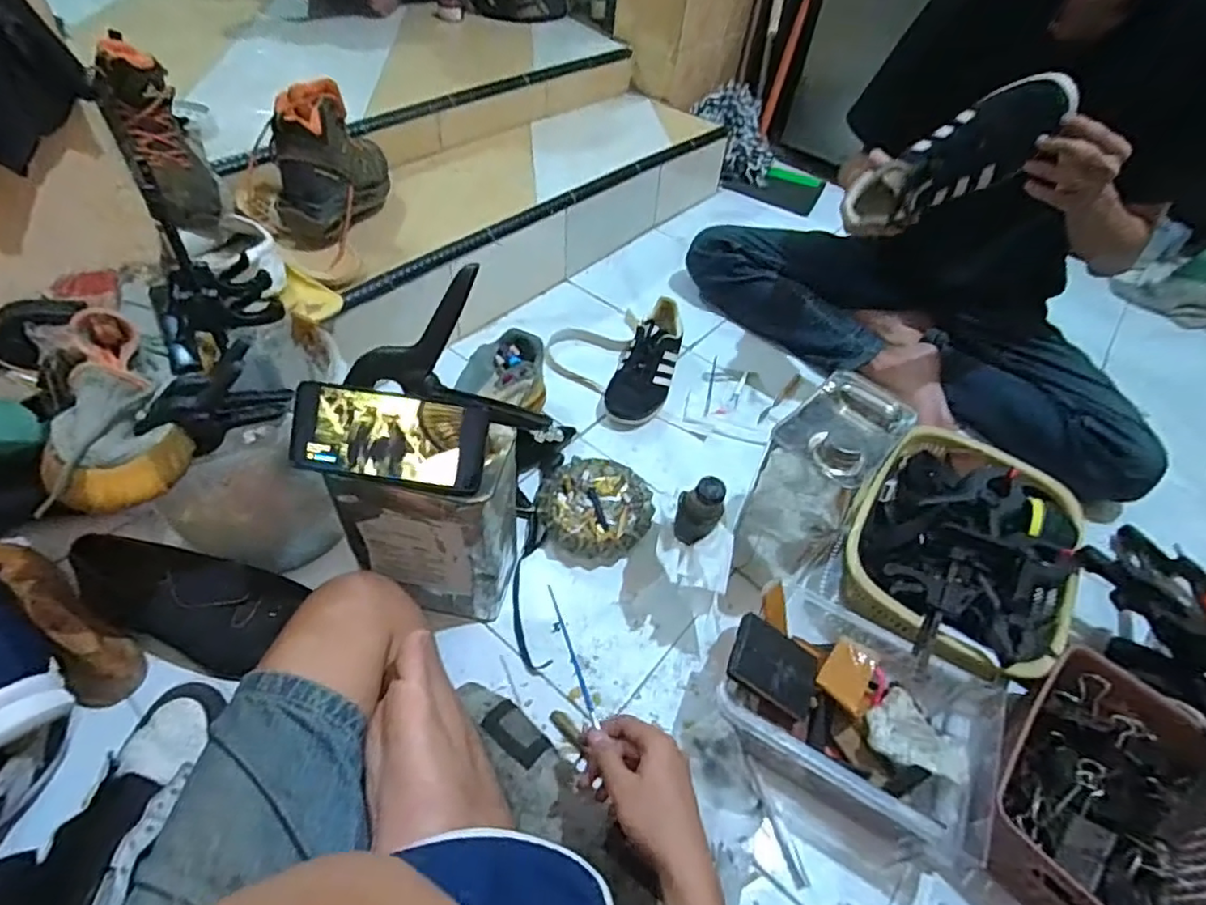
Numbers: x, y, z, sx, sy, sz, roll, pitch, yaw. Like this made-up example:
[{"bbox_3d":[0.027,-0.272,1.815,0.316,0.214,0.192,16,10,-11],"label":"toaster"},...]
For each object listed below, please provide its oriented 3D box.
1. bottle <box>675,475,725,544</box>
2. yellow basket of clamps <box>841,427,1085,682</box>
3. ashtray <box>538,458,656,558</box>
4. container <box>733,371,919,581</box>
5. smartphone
[{"bbox_3d":[0.107,0.062,0.679,0.038,0.092,0.035,-14,52,-18],"label":"bottle"},{"bbox_3d":[0.448,0.125,0.775,0.236,0.108,0.358,32,53,20],"label":"yellow basket of clamps"},{"bbox_3d":[-0.011,0.073,0.811,0.145,0.034,0.145,4,48,-4],"label":"ashtray"},{"bbox_3d":[0.253,0.045,0.739,0.114,0.245,0.158,32,53,20],"label":"container"},{"bbox_3d":[-0.188,-0.012,0.544,0.164,0.080,0.008,9,4,-5],"label":"smartphone"}]

